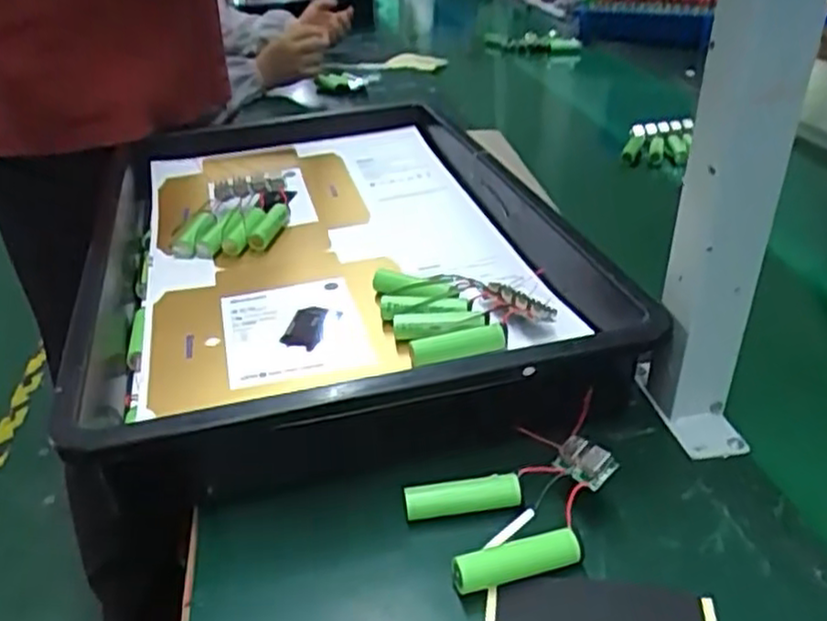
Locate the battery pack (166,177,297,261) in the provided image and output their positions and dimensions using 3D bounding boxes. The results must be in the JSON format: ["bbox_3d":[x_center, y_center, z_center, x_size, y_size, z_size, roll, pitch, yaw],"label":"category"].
[{"bbox_3d":[-0.170,-0.095,0.708,0.099,0.033,0.138,-4,31,-1],"label":"battery pack"}]

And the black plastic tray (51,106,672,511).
[{"bbox_3d":[-0.081,-0.050,0.634,0.351,0.098,0.565,-10,31,-12],"label":"black plastic tray"}]

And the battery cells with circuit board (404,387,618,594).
[{"bbox_3d":[0.064,0.102,0.399,0.119,0.038,0.075,-17,34,-19],"label":"battery cells with circuit board"}]

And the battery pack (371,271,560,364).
[{"bbox_3d":[0.035,-0.003,0.532,0.104,0.027,0.102,-8,30,-16],"label":"battery pack"}]

